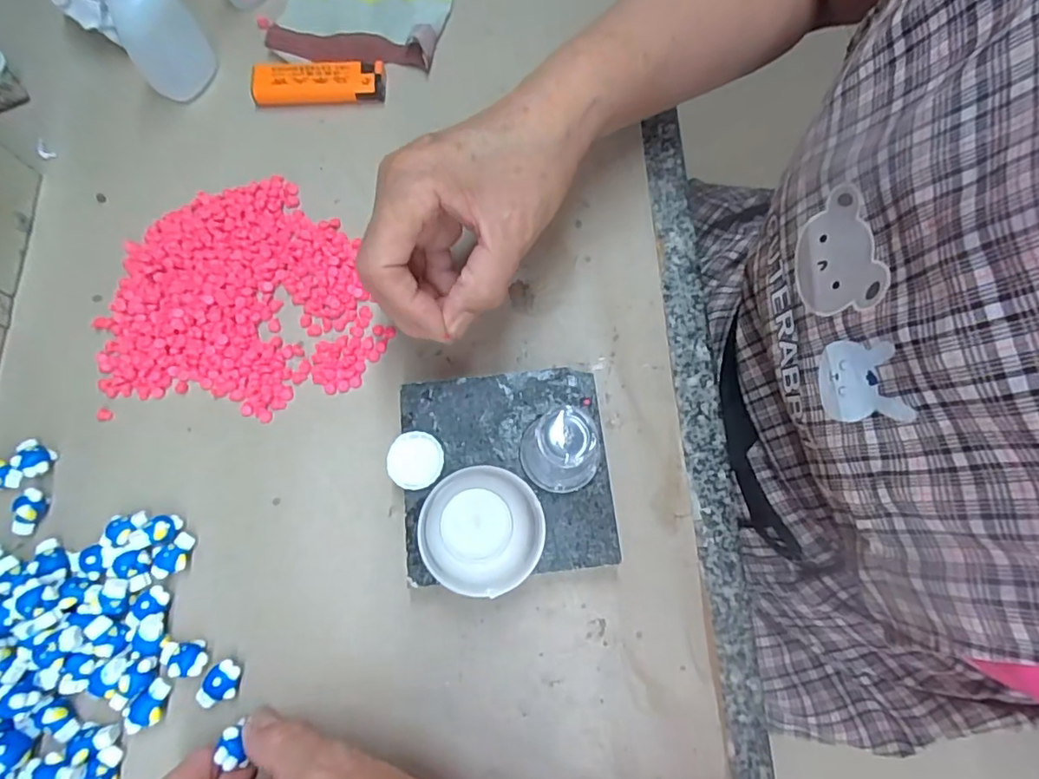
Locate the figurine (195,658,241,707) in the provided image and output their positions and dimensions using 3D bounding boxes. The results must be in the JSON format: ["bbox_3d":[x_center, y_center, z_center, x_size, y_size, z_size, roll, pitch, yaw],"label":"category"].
[{"bbox_3d":[-0.136,0.134,0.250,0.015,0.010,0.021,43,77,11],"label":"figurine"}]

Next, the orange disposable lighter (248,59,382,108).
[{"bbox_3d":[-0.124,-0.189,0.342,0.081,0.013,0.022,-3,73,-1],"label":"orange disposable lighter"}]

